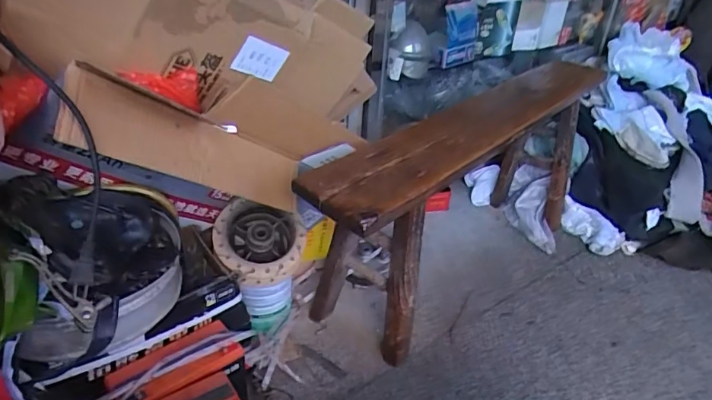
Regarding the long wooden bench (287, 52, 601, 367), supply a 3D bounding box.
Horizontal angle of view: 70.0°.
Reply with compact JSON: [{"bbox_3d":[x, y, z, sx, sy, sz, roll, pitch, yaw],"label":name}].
[{"bbox_3d":[0.231,0.005,1.107,0.878,0.414,0.204,-26,43,-38],"label":"long wooden bench"}]

